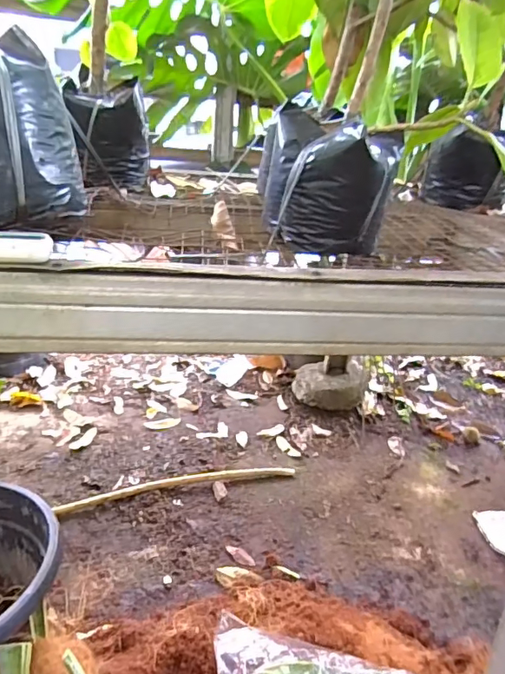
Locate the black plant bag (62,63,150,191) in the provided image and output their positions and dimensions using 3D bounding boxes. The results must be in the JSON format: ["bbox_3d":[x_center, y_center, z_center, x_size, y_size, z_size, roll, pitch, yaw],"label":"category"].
[{"bbox_3d":[-0.242,-0.338,0.834,0.137,0.160,0.130,-2,24,-14],"label":"black plant bag"}]

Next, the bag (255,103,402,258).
[{"bbox_3d":[0.097,-0.190,0.624,0.123,0.147,0.137,-18,32,-40],"label":"bag"}]

